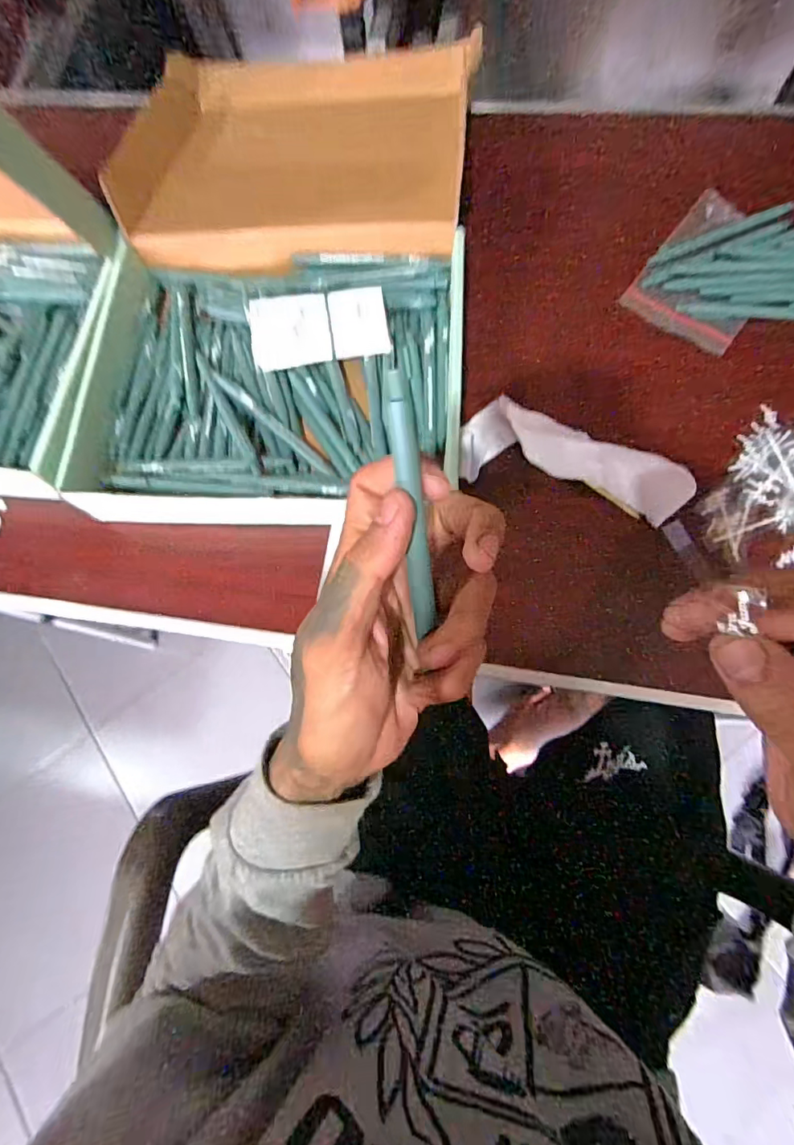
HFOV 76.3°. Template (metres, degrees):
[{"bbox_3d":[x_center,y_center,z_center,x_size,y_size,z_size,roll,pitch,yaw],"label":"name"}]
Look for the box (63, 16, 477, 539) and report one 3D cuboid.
[{"bbox_3d":[-0.094,-0.282,0.457,0.304,0.086,0.489,2,74,4],"label":"box"}]

